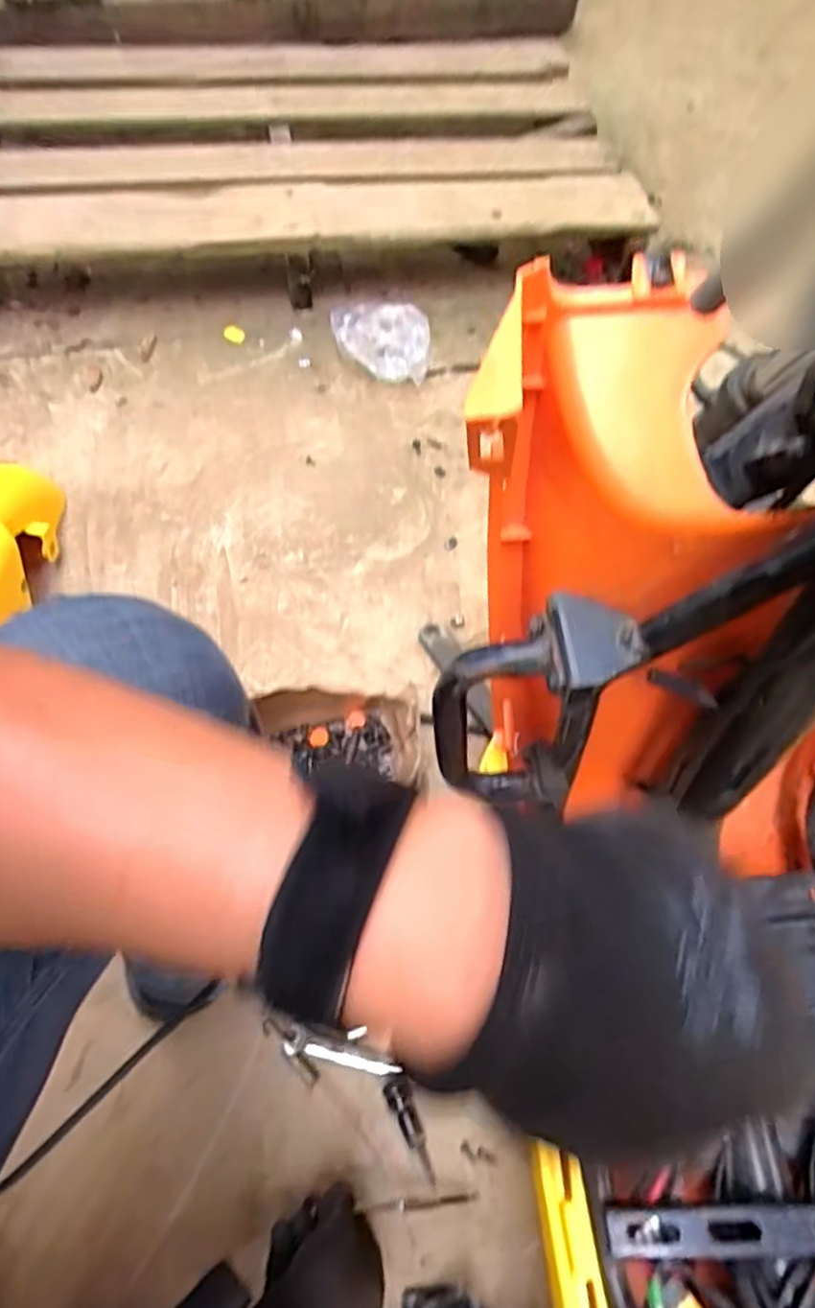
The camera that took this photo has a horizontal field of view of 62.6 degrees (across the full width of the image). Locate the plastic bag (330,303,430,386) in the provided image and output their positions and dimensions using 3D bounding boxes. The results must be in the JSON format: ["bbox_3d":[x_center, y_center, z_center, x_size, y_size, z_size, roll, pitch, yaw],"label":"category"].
[{"bbox_3d":[-0.041,-0.473,1.007,0.150,0.045,0.137,7,62,0],"label":"plastic bag"}]

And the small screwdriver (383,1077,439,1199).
[{"bbox_3d":[0.004,0.416,0.574,0.022,0.012,0.090,-17,65,-12],"label":"small screwdriver"}]

